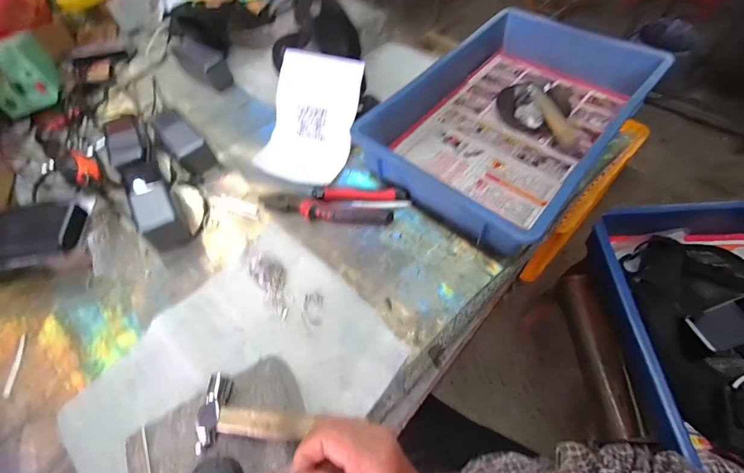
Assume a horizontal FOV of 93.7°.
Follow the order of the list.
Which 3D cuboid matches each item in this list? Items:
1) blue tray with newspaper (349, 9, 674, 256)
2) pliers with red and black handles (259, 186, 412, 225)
[{"bbox_3d":[0.230,-0.204,0.566,0.287,0.095,0.473,37,67,23],"label":"blue tray with newspaper"},{"bbox_3d":[-0.054,-0.049,0.513,0.211,0.021,0.064,4,58,6],"label":"pliers with red and black handles"}]

